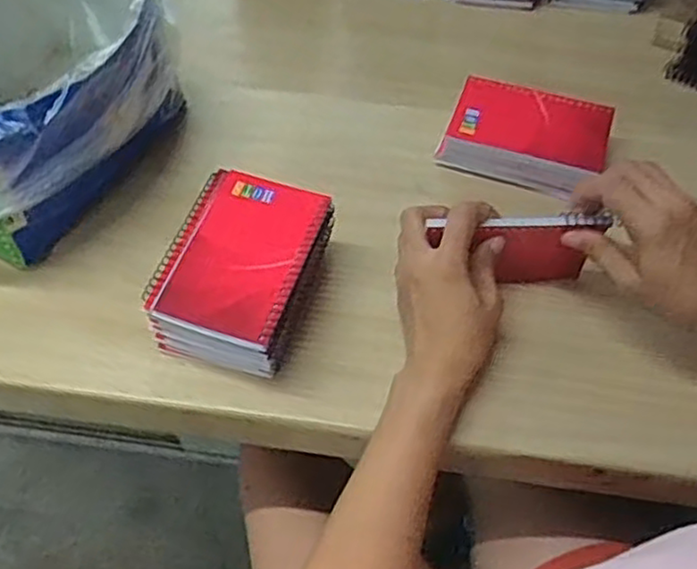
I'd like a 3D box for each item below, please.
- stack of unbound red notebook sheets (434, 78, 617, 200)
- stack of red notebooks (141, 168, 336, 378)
[{"bbox_3d":[0.158,-0.131,0.642,0.138,0.040,0.091,17,59,10],"label":"stack of unbound red notebook sheets"},{"bbox_3d":[-0.078,-0.004,0.537,0.103,0.078,0.140,17,59,10],"label":"stack of red notebooks"}]

